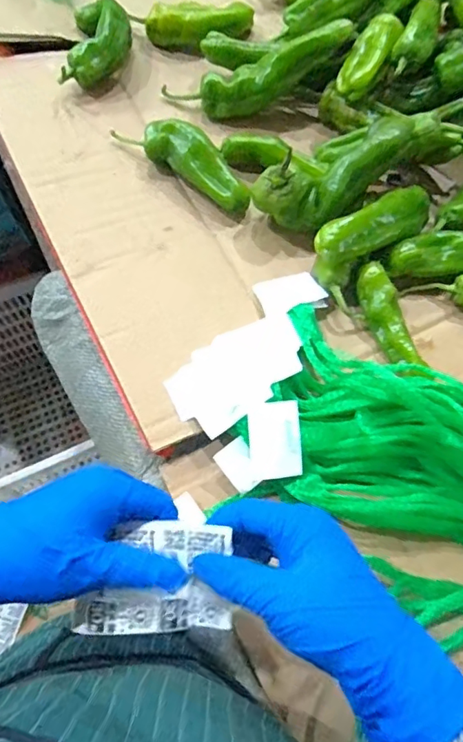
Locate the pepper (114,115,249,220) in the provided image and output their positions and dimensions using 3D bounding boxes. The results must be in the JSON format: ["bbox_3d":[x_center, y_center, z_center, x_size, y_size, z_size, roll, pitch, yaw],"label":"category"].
[{"bbox_3d":[-0.046,-0.216,0.543,0.163,0.054,0.046,34,72,12],"label":"pepper"}]

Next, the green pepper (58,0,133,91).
[{"bbox_3d":[-0.148,-0.359,0.600,0.069,0.053,0.113,1,69,0],"label":"green pepper"}]

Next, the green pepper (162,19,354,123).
[{"bbox_3d":[0.030,-0.317,0.571,0.204,0.053,0.046,-18,68,18],"label":"green pepper"}]

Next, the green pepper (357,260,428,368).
[{"bbox_3d":[0.143,-0.046,0.493,0.030,0.036,0.103,-19,70,-8],"label":"green pepper"}]

